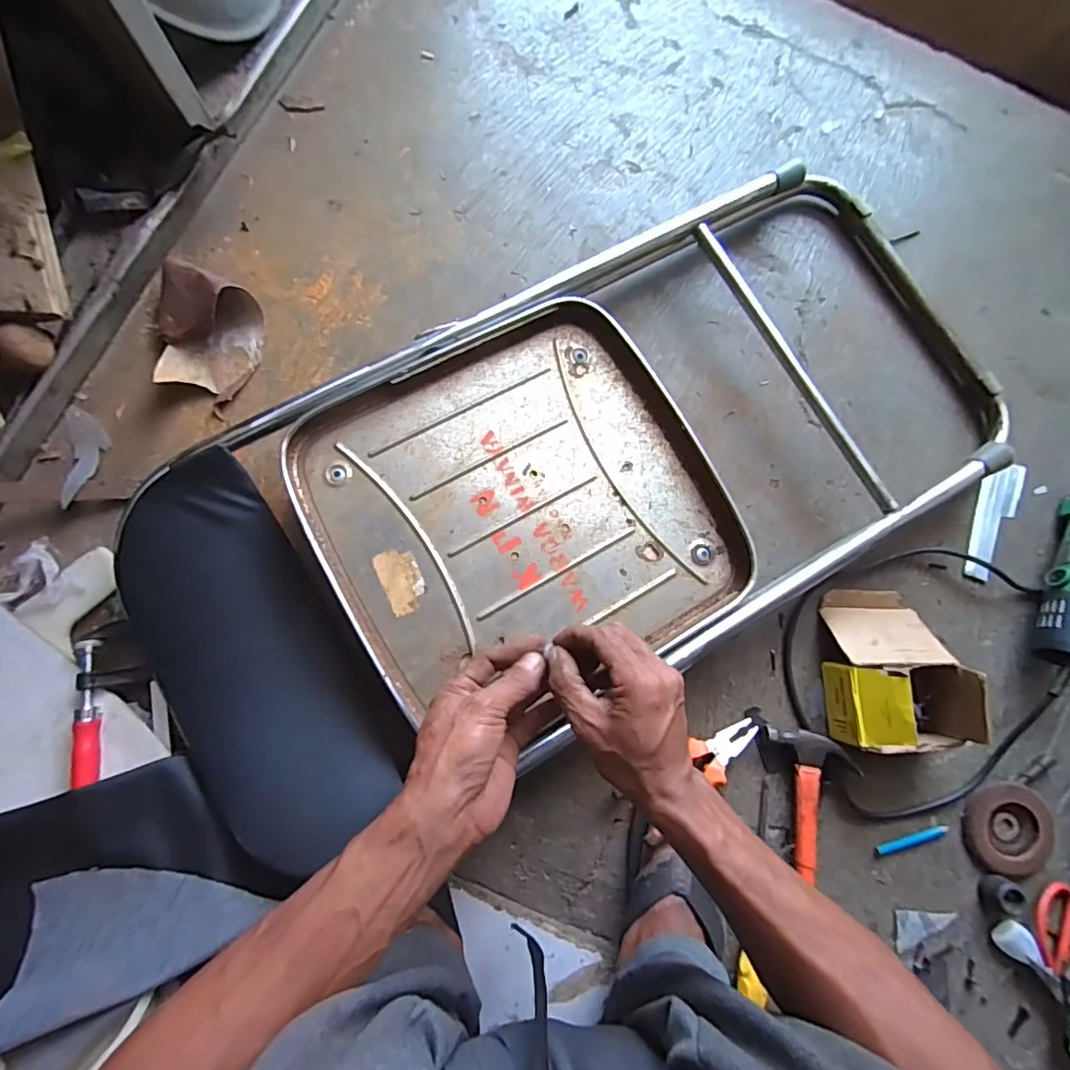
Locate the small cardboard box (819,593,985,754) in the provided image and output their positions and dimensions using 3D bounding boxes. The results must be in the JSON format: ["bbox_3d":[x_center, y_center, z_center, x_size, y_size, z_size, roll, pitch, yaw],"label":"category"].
[{"bbox_3d":[0.380,0.138,0.548,0.118,0.085,0.160,1,82,-3],"label":"small cardboard box"}]

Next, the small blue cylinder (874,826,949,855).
[{"bbox_3d":[0.402,0.325,0.560,0.085,0.005,0.010,-14,83,-5],"label":"small blue cylinder"}]

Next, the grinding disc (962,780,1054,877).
[{"bbox_3d":[0.510,0.317,0.568,0.092,0.010,0.090,6,81,-2],"label":"grinding disc"}]

